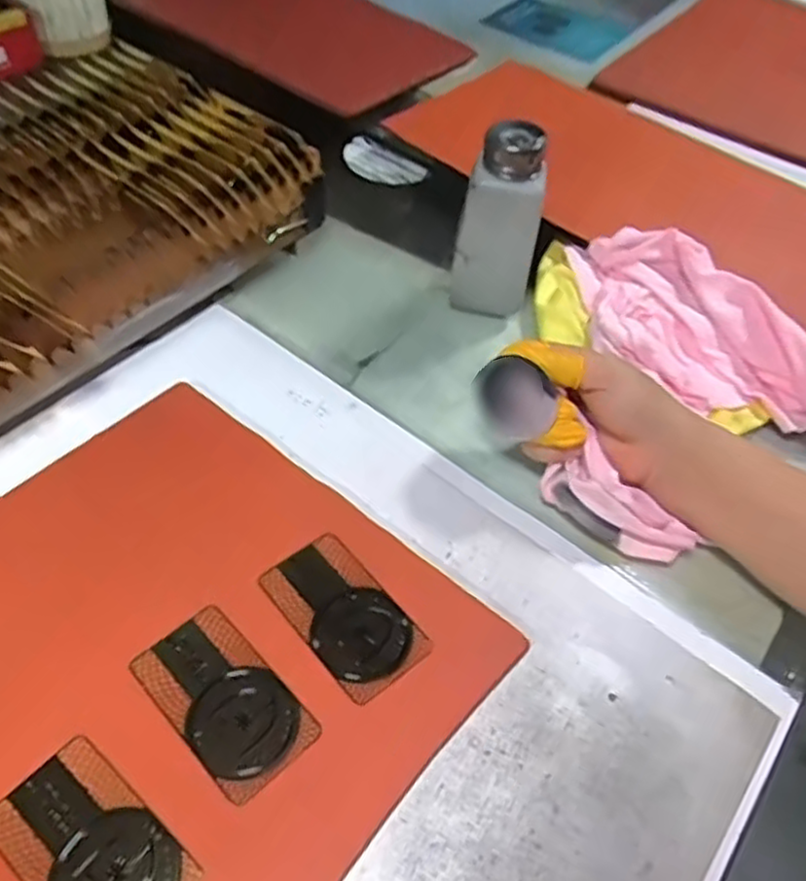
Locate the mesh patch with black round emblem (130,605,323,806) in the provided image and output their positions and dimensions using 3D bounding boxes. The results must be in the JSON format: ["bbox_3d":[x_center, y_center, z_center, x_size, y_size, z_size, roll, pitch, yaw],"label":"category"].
[{"bbox_3d":[-0.082,0.117,0.343,0.048,0.004,0.085,-35,62,-30],"label":"mesh patch with black round emblem"}]

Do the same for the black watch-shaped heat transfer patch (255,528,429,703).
[{"bbox_3d":[-0.030,0.086,0.376,0.048,0.004,0.085,-31,60,-28],"label":"black watch-shaped heat transfer patch"}]

